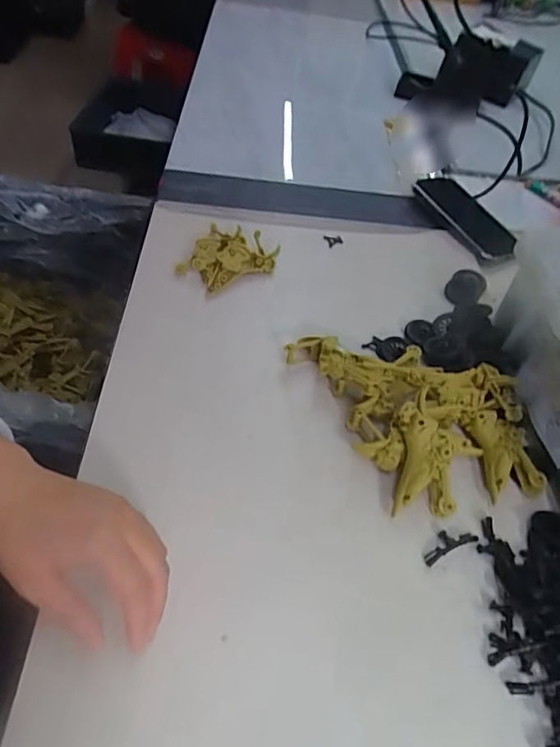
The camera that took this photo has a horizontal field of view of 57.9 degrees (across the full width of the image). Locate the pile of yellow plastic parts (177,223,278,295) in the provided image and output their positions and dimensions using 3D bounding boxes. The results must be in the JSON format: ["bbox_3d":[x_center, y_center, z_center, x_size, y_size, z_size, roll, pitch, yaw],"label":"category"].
[{"bbox_3d":[-0.055,-0.121,0.549,0.085,0.031,0.088,23,52,14],"label":"pile of yellow plastic parts"}]

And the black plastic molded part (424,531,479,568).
[{"bbox_3d":[0.125,0.125,0.376,0.047,0.006,0.017,-17,54,-22],"label":"black plastic molded part"}]

